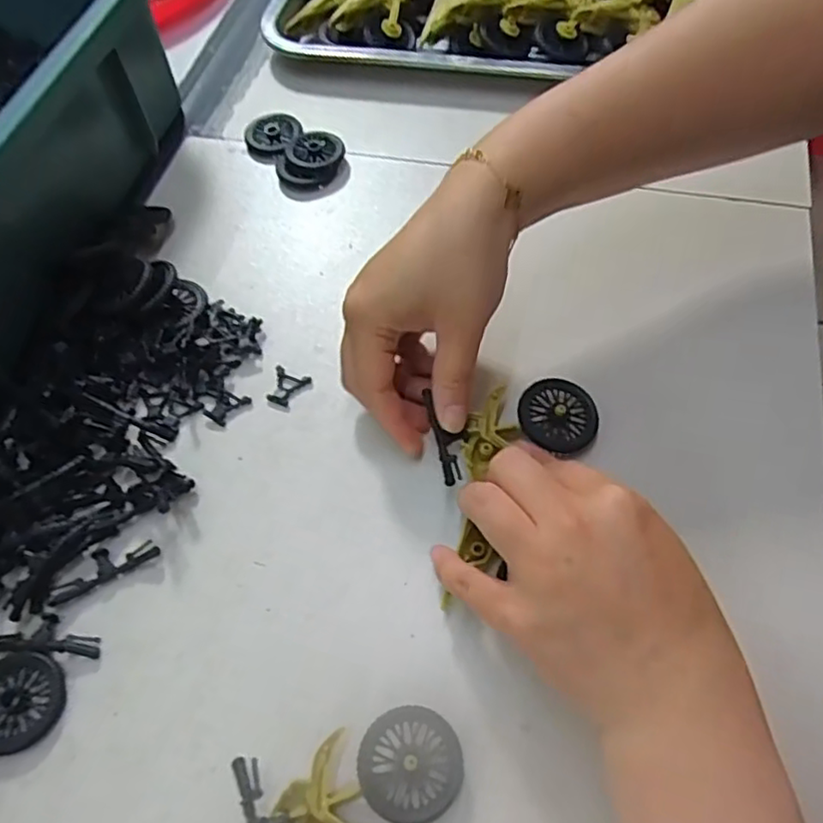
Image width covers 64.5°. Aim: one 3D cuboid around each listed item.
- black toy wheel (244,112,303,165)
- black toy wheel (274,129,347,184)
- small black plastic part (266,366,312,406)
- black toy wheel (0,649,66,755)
[{"bbox_3d":[-0.094,-0.185,0.441,0.037,0.011,0.042,23,64,14],"label":"black toy wheel"},{"bbox_3d":[-0.065,-0.163,0.423,0.040,0.012,0.044,-1,60,1],"label":"black toy wheel"},{"bbox_3d":[-0.065,-0.013,0.335,0.020,0.004,0.021,19,63,12],"label":"small black plastic part"},{"bbox_3d":[-0.160,0.116,0.262,0.036,0.004,0.037,-1,60,1],"label":"black toy wheel"}]

